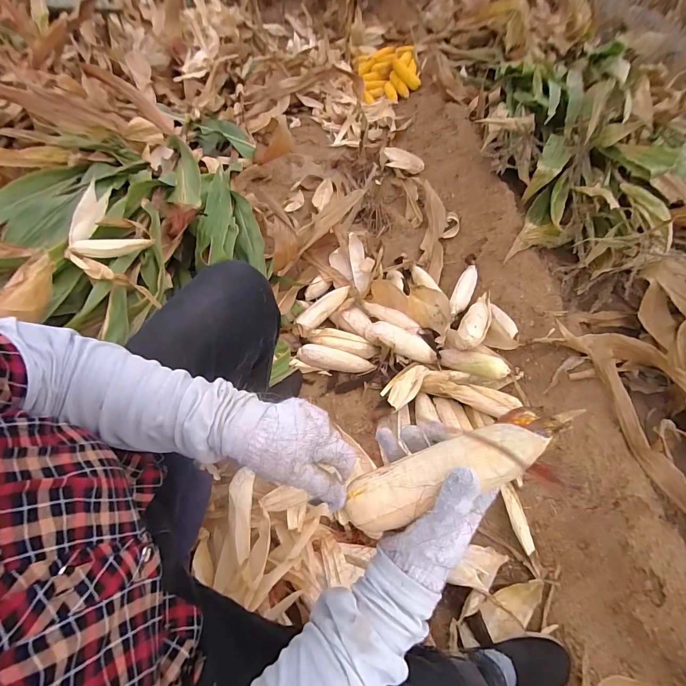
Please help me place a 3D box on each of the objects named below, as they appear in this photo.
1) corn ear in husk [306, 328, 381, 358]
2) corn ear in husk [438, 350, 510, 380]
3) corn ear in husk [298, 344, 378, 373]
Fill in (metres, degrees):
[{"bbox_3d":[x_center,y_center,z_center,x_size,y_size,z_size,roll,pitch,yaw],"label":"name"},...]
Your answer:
[{"bbox_3d":[0.003,-0.001,1.043,0.189,0.046,0.054,11,56,3],"label":"corn ear in husk"},{"bbox_3d":[0.325,0.048,0.947,0.181,0.047,0.051,14,50,45],"label":"corn ear in husk"},{"bbox_3d":[-0.017,0.044,1.016,0.210,0.044,0.060,8,56,2],"label":"corn ear in husk"}]

